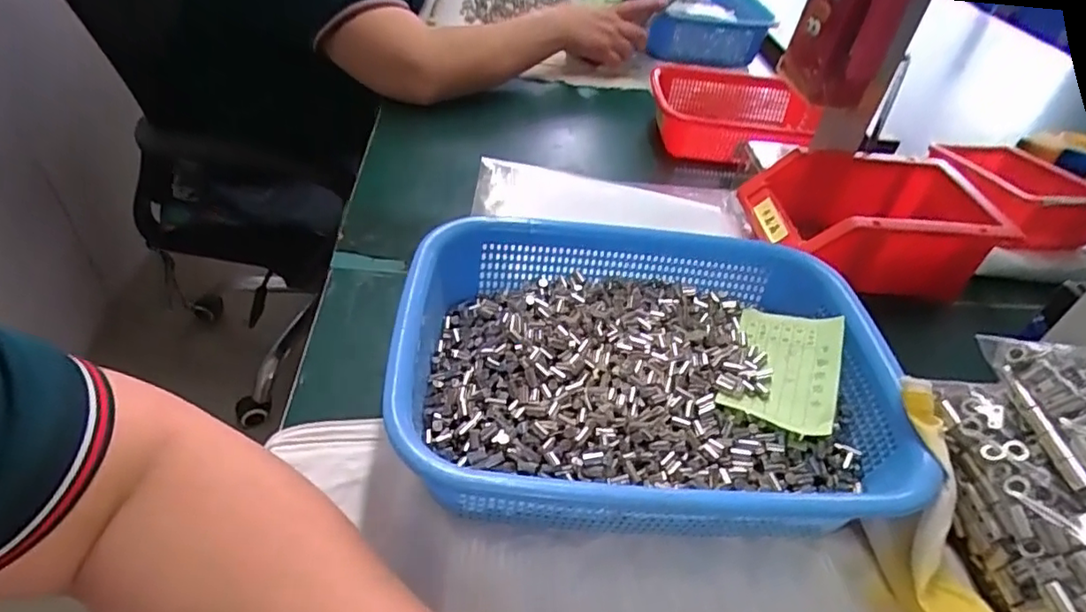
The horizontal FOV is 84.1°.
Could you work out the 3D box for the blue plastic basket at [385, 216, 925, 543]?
[{"bbox_3d":[0.060,0.042,0.367,0.275,0.077,0.203,3,42,-5],"label":"blue plastic basket"}]

